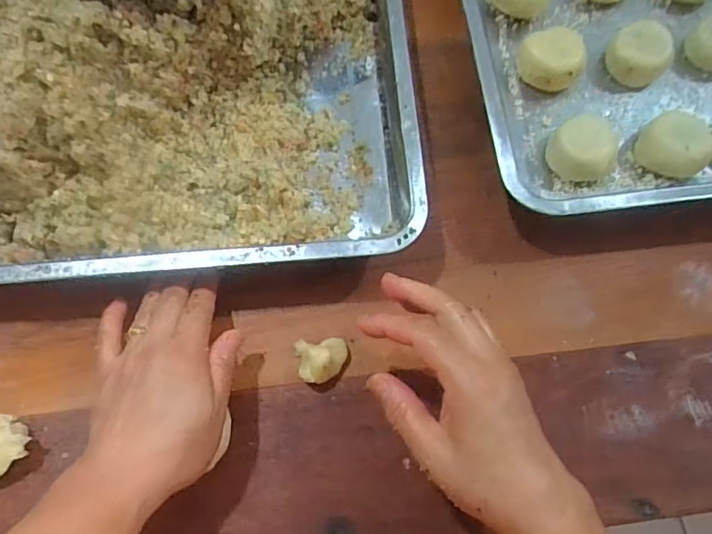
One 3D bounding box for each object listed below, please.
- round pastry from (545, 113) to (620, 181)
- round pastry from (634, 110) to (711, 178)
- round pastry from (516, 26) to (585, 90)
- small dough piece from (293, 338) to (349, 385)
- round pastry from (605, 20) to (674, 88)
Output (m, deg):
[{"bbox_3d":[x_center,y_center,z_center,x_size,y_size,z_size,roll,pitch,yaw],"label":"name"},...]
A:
[{"bbox_3d":[0.183,-0.093,0.442,0.048,0.033,0.051,1,70,-2],"label":"round pastry"},{"bbox_3d":[0.260,-0.098,0.445,0.050,0.031,0.053,1,70,-2],"label":"round pastry"},{"bbox_3d":[0.168,-0.180,0.472,0.053,0.030,0.049,1,70,-2],"label":"round pastry"},{"bbox_3d":[-0.026,0.068,0.394,0.037,0.025,0.032,1,70,-1],"label":"small dough piece"},{"bbox_3d":[0.244,-0.183,0.472,0.049,0.030,0.049,1,70,-2],"label":"round pastry"}]

